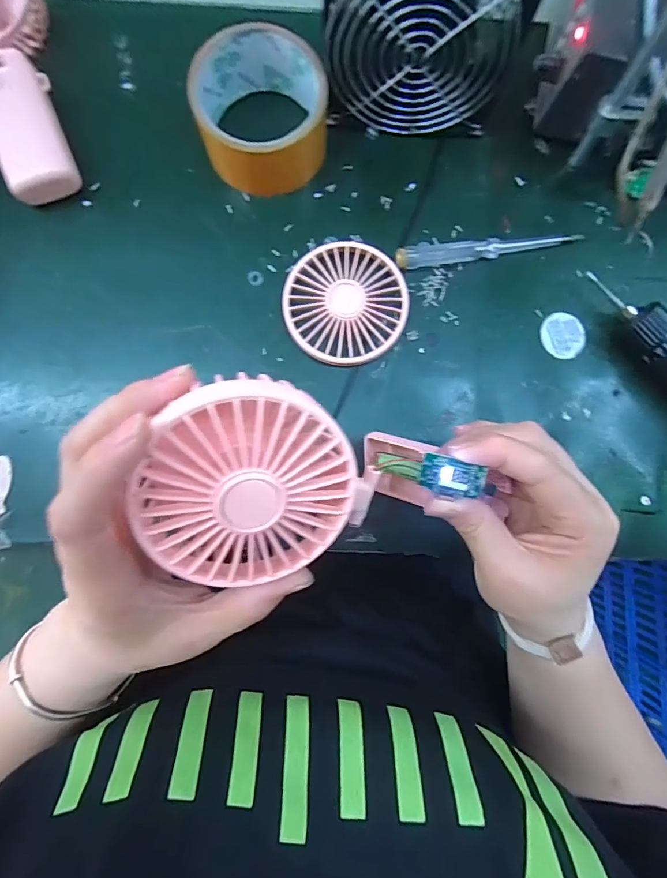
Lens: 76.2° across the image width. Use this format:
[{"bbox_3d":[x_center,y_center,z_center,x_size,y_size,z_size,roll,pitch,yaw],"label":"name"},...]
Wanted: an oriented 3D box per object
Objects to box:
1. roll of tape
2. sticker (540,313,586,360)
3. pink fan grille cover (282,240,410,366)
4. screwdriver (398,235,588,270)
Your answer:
[{"bbox_3d":[-0.050,-0.229,0.298,0.085,0.044,0.089,0,86,-1],"label":"roll of tape"},{"bbox_3d":[0.171,-0.077,0.317,0.034,0.004,0.034,0,86,-1],"label":"sticker"},{"bbox_3d":[0.009,-0.098,0.309,0.086,0.015,0.087,2,86,-1],"label":"pink fan grille cover"},{"bbox_3d":[0.107,-0.139,0.313,0.122,0.014,0.015,-7,87,-2],"label":"screwdriver"}]

